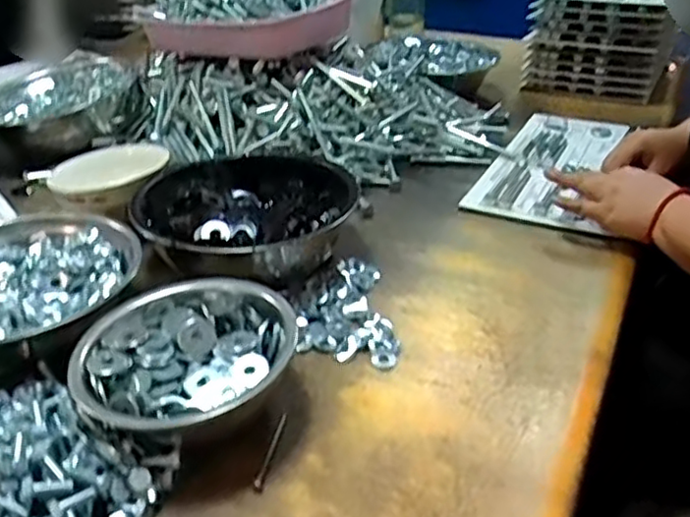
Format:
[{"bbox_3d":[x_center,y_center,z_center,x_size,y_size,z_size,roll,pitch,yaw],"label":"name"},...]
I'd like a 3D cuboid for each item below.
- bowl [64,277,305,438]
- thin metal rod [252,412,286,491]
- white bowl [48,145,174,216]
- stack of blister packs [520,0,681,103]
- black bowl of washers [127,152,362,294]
[{"bbox_3d":[-0.134,0.084,0.551,0.156,0.061,0.168,-1,32,0],"label":"bowl"},{"bbox_3d":[-0.058,0.148,0.527,0.009,0.006,0.074,5,32,9],"label":"thin metal rod"},{"bbox_3d":[-0.279,-0.092,0.815,0.128,0.043,0.128,-1,32,0],"label":"white bowl"},{"bbox_3d":[0.497,-0.452,1.293,0.224,0.174,0.311,14,35,22],"label":"stack of blister packs"},{"bbox_3d":[-0.109,-0.047,0.754,0.227,0.058,0.222,-1,32,0],"label":"black bowl of washers"}]

